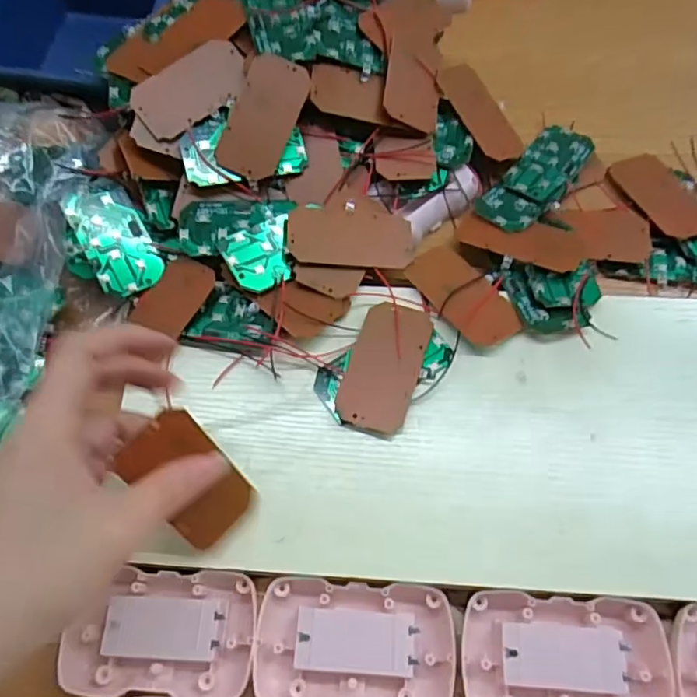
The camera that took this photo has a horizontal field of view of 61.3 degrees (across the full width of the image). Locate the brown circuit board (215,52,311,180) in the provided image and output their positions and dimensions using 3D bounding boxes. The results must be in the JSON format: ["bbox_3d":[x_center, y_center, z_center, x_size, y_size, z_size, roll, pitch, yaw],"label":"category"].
[{"bbox_3d":[-0.052,-0.140,0.358,0.038,0.004,0.073,21,89,0],"label":"brown circuit board"}]

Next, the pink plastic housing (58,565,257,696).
[{"bbox_3d":[-0.086,0.134,0.277,0.085,0.013,0.053,2,65,2],"label":"pink plastic housing"}]

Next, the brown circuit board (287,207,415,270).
[{"bbox_3d":[0.002,-0.066,0.350,0.074,0.004,0.037,4,68,-6],"label":"brown circuit board"}]

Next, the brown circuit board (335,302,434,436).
[{"bbox_3d":[0.020,0.008,0.318,0.038,0.005,0.074,16,66,9],"label":"brown circuit board"}]

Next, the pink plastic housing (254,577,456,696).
[{"bbox_3d":[0.003,0.137,0.270,0.088,0.013,0.054,3,65,3],"label":"pink plastic housing"}]

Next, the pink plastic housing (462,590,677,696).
[{"bbox_3d":[0.097,0.141,0.265,0.086,0.013,0.054,3,65,3],"label":"pink plastic housing"}]

